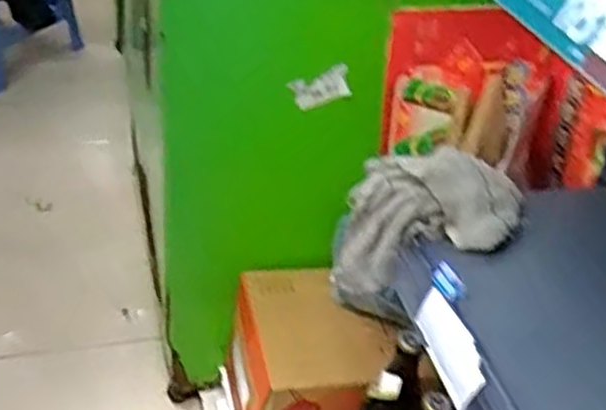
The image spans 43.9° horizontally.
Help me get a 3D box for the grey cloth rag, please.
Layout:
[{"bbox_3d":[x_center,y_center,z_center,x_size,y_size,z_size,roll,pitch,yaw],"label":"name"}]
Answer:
[{"bbox_3d":[0.114,0.025,0.680,0.157,0.153,0.109,11,36,4],"label":"grey cloth rag"}]

